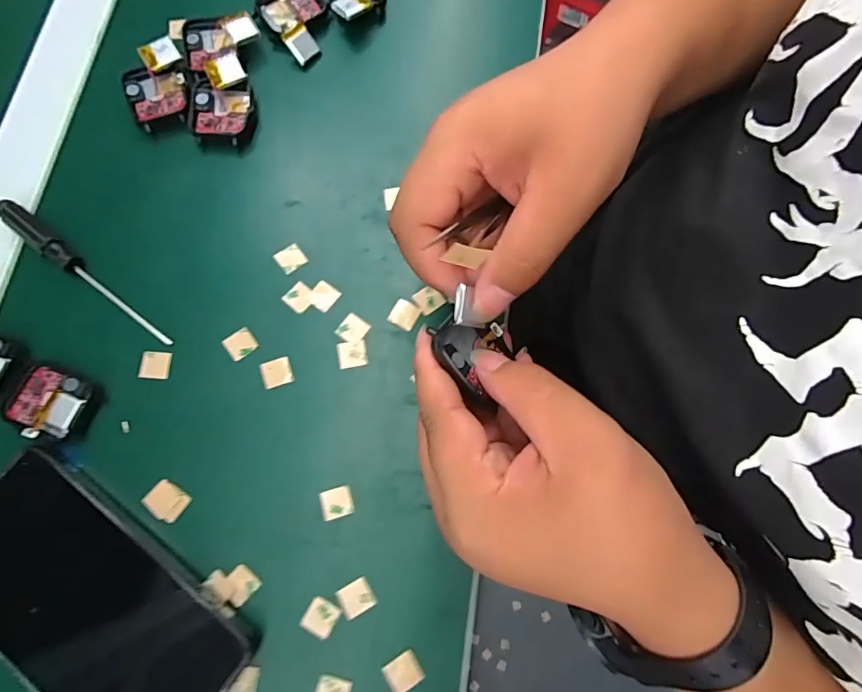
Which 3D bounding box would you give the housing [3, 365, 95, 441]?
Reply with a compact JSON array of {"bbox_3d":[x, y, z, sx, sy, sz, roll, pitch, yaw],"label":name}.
[{"bbox_3d":[-0.210,0.031,0.254,0.039,0.009,0.035,20,77,4],"label":"housing"}]

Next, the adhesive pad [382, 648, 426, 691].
[{"bbox_3d":[-0.014,0.166,0.235,0.017,0.004,0.015,-31,79,-8],"label":"adhesive pad"}]

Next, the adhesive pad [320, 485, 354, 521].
[{"bbox_3d":[-0.052,0.085,0.252,0.018,0.004,0.015,-15,77,-4],"label":"adhesive pad"}]

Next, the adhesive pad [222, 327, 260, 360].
[{"bbox_3d":[-0.112,-0.001,0.271,0.017,0.004,0.016,-37,80,-9],"label":"adhesive pad"}]

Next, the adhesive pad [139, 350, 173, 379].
[{"bbox_3d":[-0.159,0.010,0.266,0.016,0.004,0.016,4,77,0],"label":"adhesive pad"}]

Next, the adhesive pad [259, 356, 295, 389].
[{"bbox_3d":[-0.089,0.015,0.268,0.017,0.004,0.016,-19,78,-5],"label":"adhesive pad"}]

